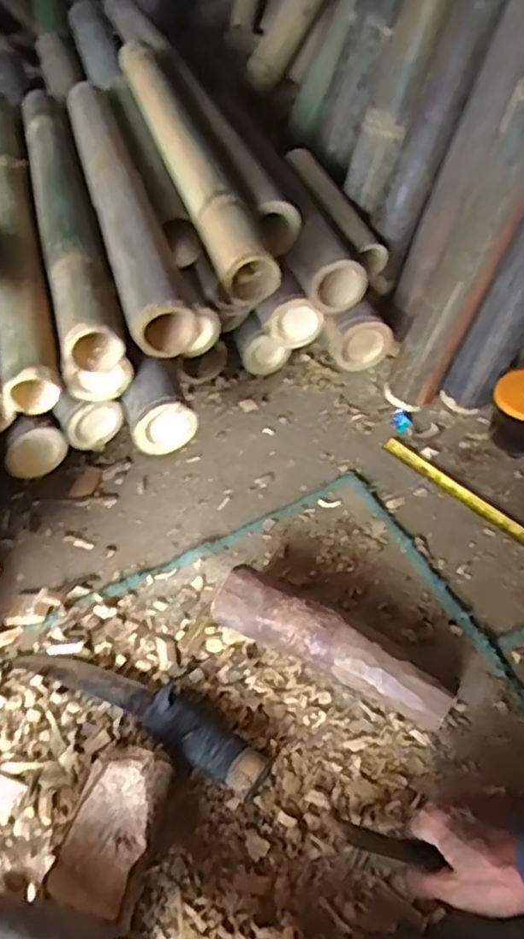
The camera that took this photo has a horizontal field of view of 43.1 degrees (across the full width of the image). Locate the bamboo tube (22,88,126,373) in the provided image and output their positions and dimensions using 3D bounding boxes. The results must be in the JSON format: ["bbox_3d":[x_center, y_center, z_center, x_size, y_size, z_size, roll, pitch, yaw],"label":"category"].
[{"bbox_3d":[-0.262,-0.357,0.884,0.066,0.061,0.668,-15,50,-9],"label":"bamboo tube"}]

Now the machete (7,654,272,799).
[{"bbox_3d":[-0.123,0.235,0.664,0.281,0.029,0.054,19,54,19],"label":"machete"}]

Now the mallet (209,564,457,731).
[{"bbox_3d":[0.067,0.178,0.669,0.247,0.067,0.055,21,54,20],"label":"mallet"}]

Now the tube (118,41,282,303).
[{"bbox_3d":[-0.103,-0.413,0.873,0.059,0.079,0.610,-16,51,-10],"label":"tube"}]

